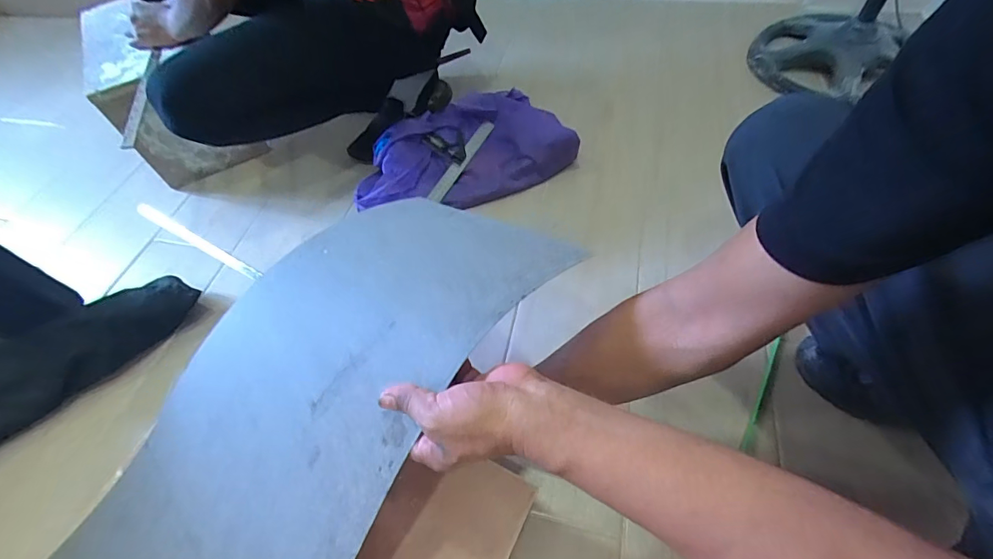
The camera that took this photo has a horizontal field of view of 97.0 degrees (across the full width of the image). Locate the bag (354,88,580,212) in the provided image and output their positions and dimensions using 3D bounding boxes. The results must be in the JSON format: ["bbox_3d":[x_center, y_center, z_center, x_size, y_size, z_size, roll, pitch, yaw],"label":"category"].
[{"bbox_3d":[-0.080,-0.264,0.925,0.458,0.105,0.211,-21,57,-7],"label":"bag"}]

